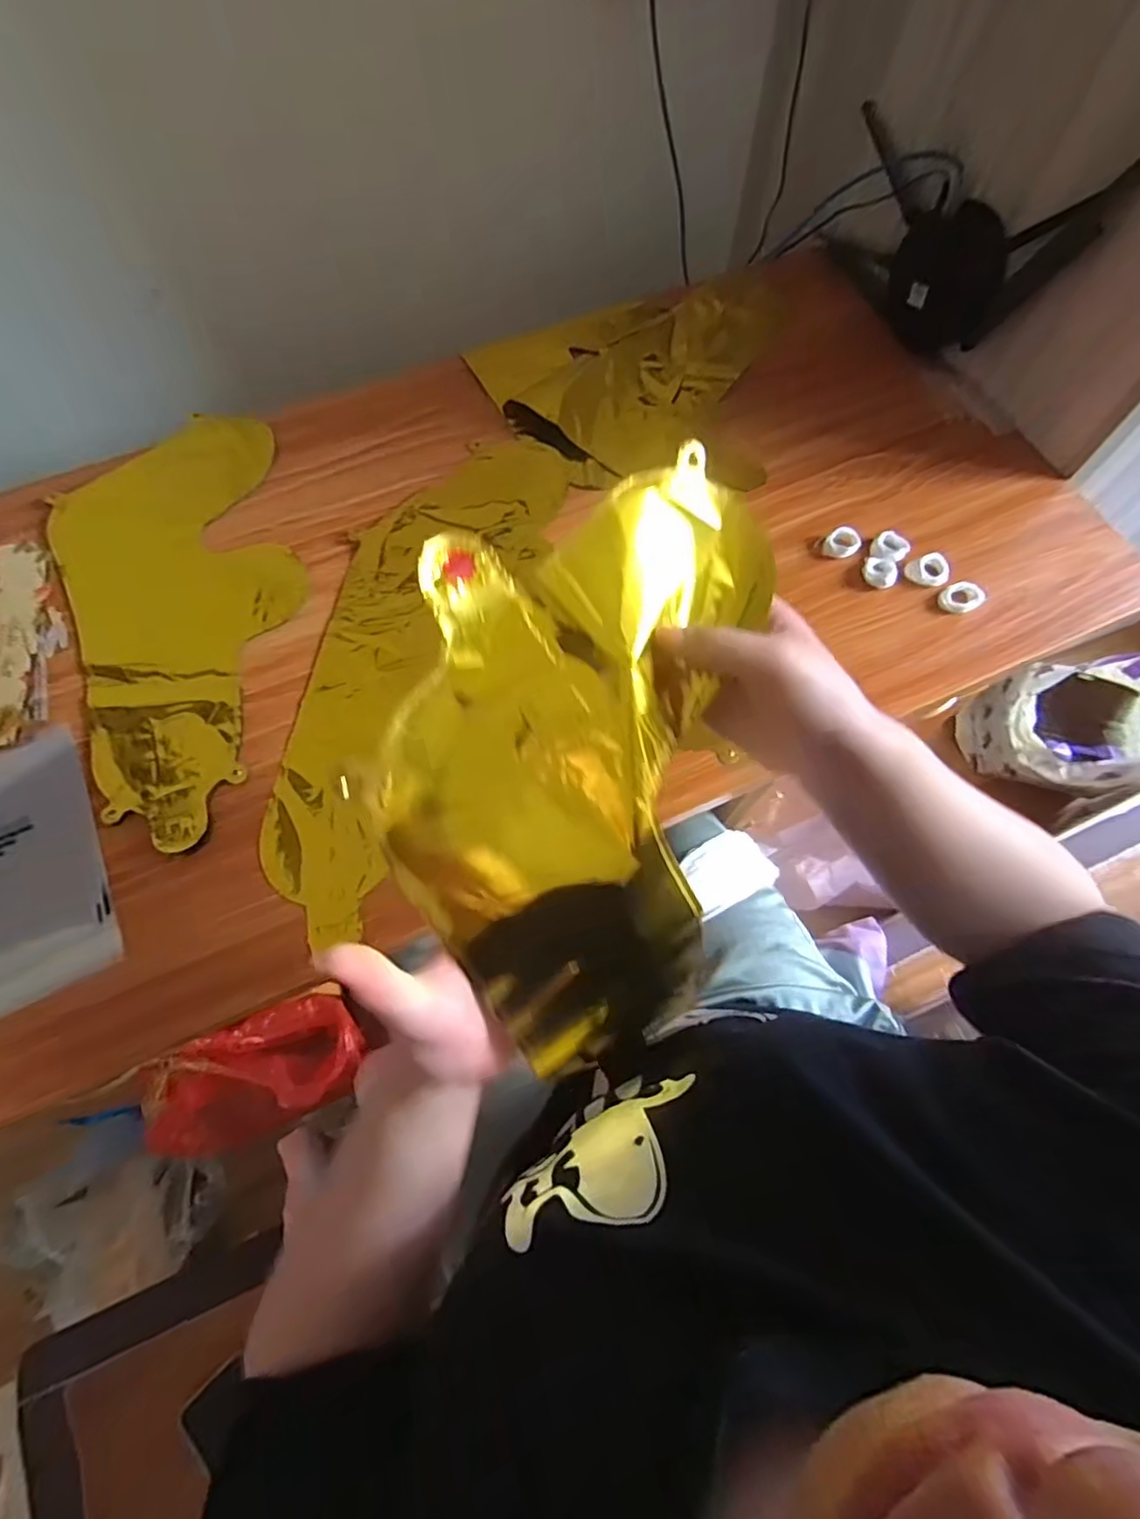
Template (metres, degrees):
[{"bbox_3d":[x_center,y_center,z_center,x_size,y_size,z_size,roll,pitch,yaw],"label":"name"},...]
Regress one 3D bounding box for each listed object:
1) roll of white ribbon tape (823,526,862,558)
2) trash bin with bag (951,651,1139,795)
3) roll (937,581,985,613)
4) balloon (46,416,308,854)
[{"bbox_3d":[0.245,-0.193,0.552,0.029,0.021,0.025,30,71,12],"label":"roll of white ribbon tape"},{"bbox_3d":[0.938,-0.055,1.169,0.207,0.255,0.263,-17,69,-7],"label":"trash bin with bag"},{"bbox_3d":[0.338,-0.139,0.528,0.030,0.015,0.029,0,68,0],"label":"roll"},{"bbox_3d":[-0.334,-0.133,0.532,0.194,0.010,0.416,-19,69,-8],"label":"balloon"}]

